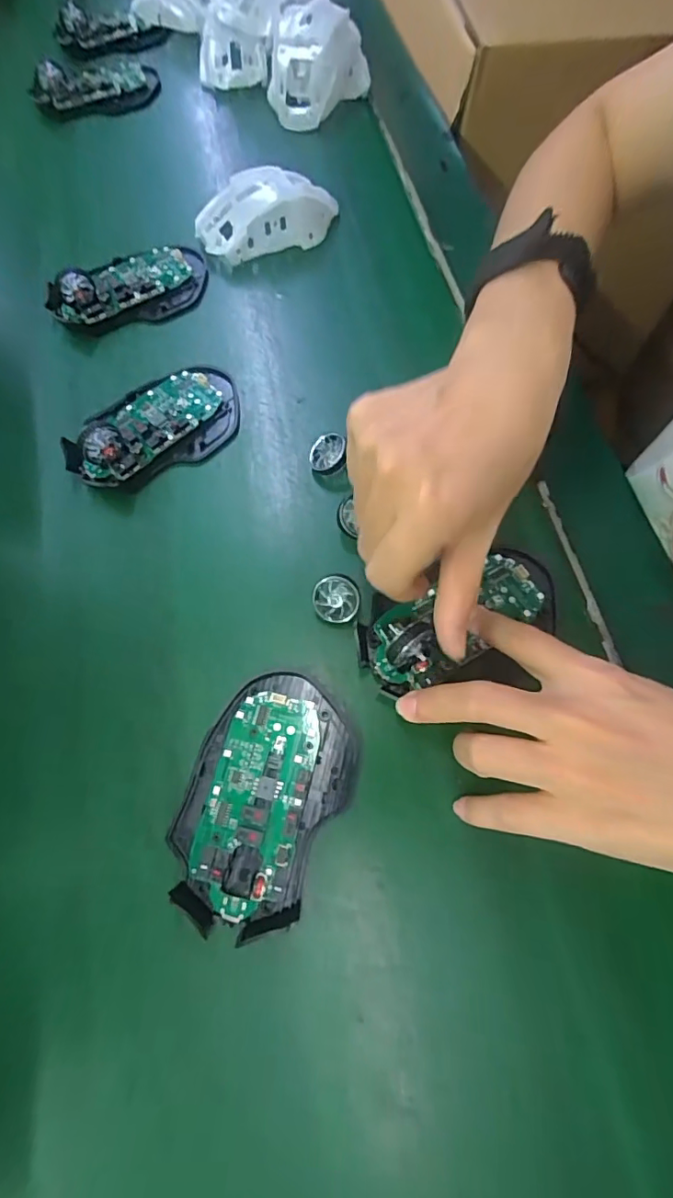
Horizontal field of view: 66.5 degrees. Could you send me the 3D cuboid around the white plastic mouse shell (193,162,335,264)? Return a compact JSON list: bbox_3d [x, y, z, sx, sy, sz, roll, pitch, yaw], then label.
[{"bbox_3d":[-0.051,-0.293,0.391,0.111,0.038,0.052,-19,66,-5],"label":"white plastic mouse shell"}]

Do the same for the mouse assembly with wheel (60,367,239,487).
[{"bbox_3d":[-0.118,-0.116,0.329,0.109,0.026,0.072,-23,66,-10],"label":"mouse assembly with wheel"}]

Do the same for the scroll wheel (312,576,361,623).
[{"bbox_3d":[0.000,0.000,0.277,0.025,0.004,0.024,0,90,8],"label":"scroll wheel"}]

